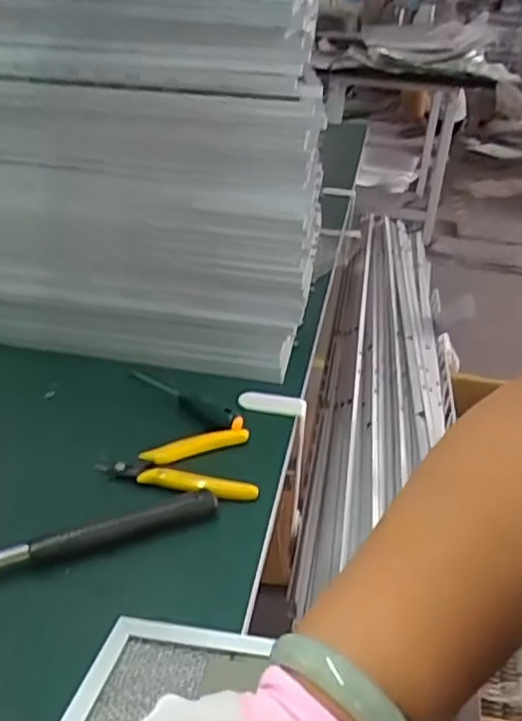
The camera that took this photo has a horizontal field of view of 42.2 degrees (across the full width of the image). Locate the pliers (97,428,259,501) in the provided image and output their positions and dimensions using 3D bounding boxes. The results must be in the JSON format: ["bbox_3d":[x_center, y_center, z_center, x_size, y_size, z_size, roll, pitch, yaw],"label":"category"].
[{"bbox_3d":[-0.065,0.085,0.535,0.117,0.019,0.073,-1,30,-10],"label":"pliers"}]

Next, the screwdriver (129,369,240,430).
[{"bbox_3d":[-0.076,0.033,0.612,0.133,0.017,0.020,27,37,34],"label":"screwdriver"}]

